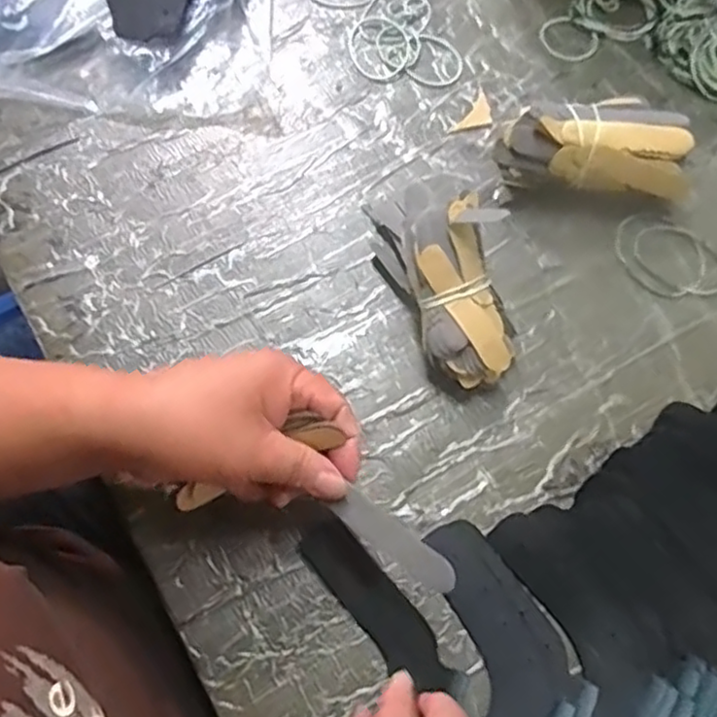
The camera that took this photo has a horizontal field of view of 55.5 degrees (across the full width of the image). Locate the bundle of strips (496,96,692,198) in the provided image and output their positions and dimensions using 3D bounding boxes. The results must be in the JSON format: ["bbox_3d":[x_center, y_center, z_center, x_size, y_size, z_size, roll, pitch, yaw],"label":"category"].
[{"bbox_3d":[0.150,-0.139,0.445,0.123,0.053,0.063,7,70,2],"label":"bundle of strips"}]

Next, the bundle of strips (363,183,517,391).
[{"bbox_3d":[0.051,-0.055,0.408,0.058,0.066,0.140,-22,71,-8],"label":"bundle of strips"}]

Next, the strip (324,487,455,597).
[{"bbox_3d":[0.017,0.089,0.331,0.067,0.005,0.017,35,90,18],"label":"strip"}]

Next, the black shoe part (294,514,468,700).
[{"bbox_3d":[0.011,0.136,0.368,0.030,0.006,0.111,-38,76,-9],"label":"black shoe part"}]

